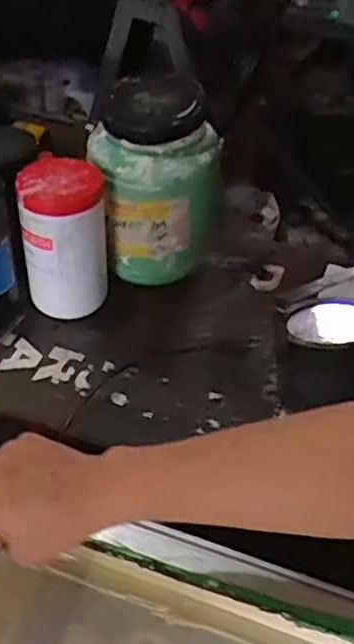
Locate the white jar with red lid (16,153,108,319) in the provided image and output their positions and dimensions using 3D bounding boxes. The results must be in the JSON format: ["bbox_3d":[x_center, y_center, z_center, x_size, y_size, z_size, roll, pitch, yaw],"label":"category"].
[{"bbox_3d":[-0.128,-0.090,0.782,0.091,0.166,0.089,4,40,-3],"label":"white jar with red lid"}]

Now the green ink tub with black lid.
[{"bbox_3d":[-0.025,-0.170,0.814,0.149,0.238,0.125,5,43,2],"label":"green ink tub with black lid"}]

